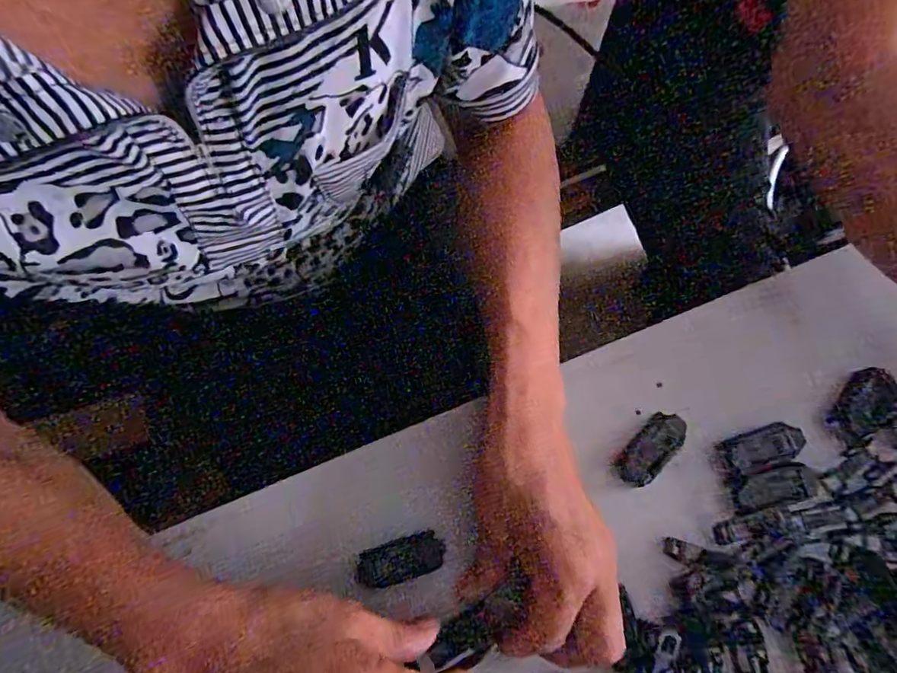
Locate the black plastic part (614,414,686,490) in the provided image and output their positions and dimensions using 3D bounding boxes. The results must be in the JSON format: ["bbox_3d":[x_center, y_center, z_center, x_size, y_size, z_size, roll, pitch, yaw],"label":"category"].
[{"bbox_3d":[0.124,0.069,0.305,0.020,0.014,0.049,40,81,8],"label":"black plastic part"}]

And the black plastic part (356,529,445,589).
[{"bbox_3d":[-0.028,0.132,0.294,0.050,0.007,0.023,-18,78,-4],"label":"black plastic part"}]

